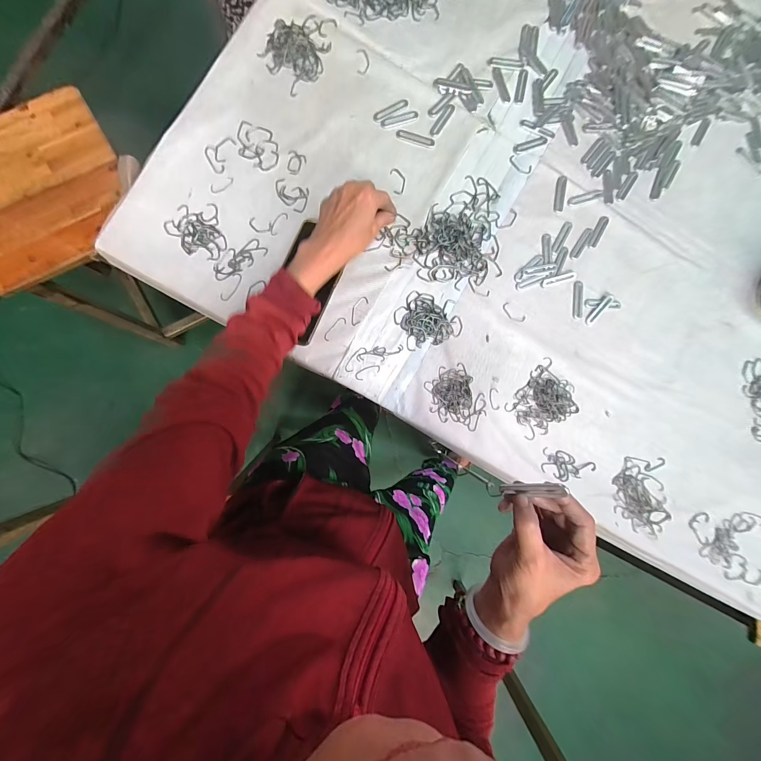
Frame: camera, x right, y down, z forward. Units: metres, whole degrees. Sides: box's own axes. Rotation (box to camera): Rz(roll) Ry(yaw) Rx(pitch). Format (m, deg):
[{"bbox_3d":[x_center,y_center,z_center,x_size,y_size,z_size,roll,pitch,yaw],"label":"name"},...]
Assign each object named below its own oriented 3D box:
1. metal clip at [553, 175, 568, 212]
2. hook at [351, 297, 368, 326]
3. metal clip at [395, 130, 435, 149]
[{"bbox_3d":[0.282,-0.293,0.504,0.016,0.004,0.057,9,87,-6],"label":"metal clip"},{"bbox_3d":[-0.032,-0.100,0.461,0.018,0.004,0.045,24,86,-3],"label":"hook"},{"bbox_3d":[0.053,-0.364,0.482,0.059,0.004,0.014,14,86,-6],"label":"metal clip"}]

